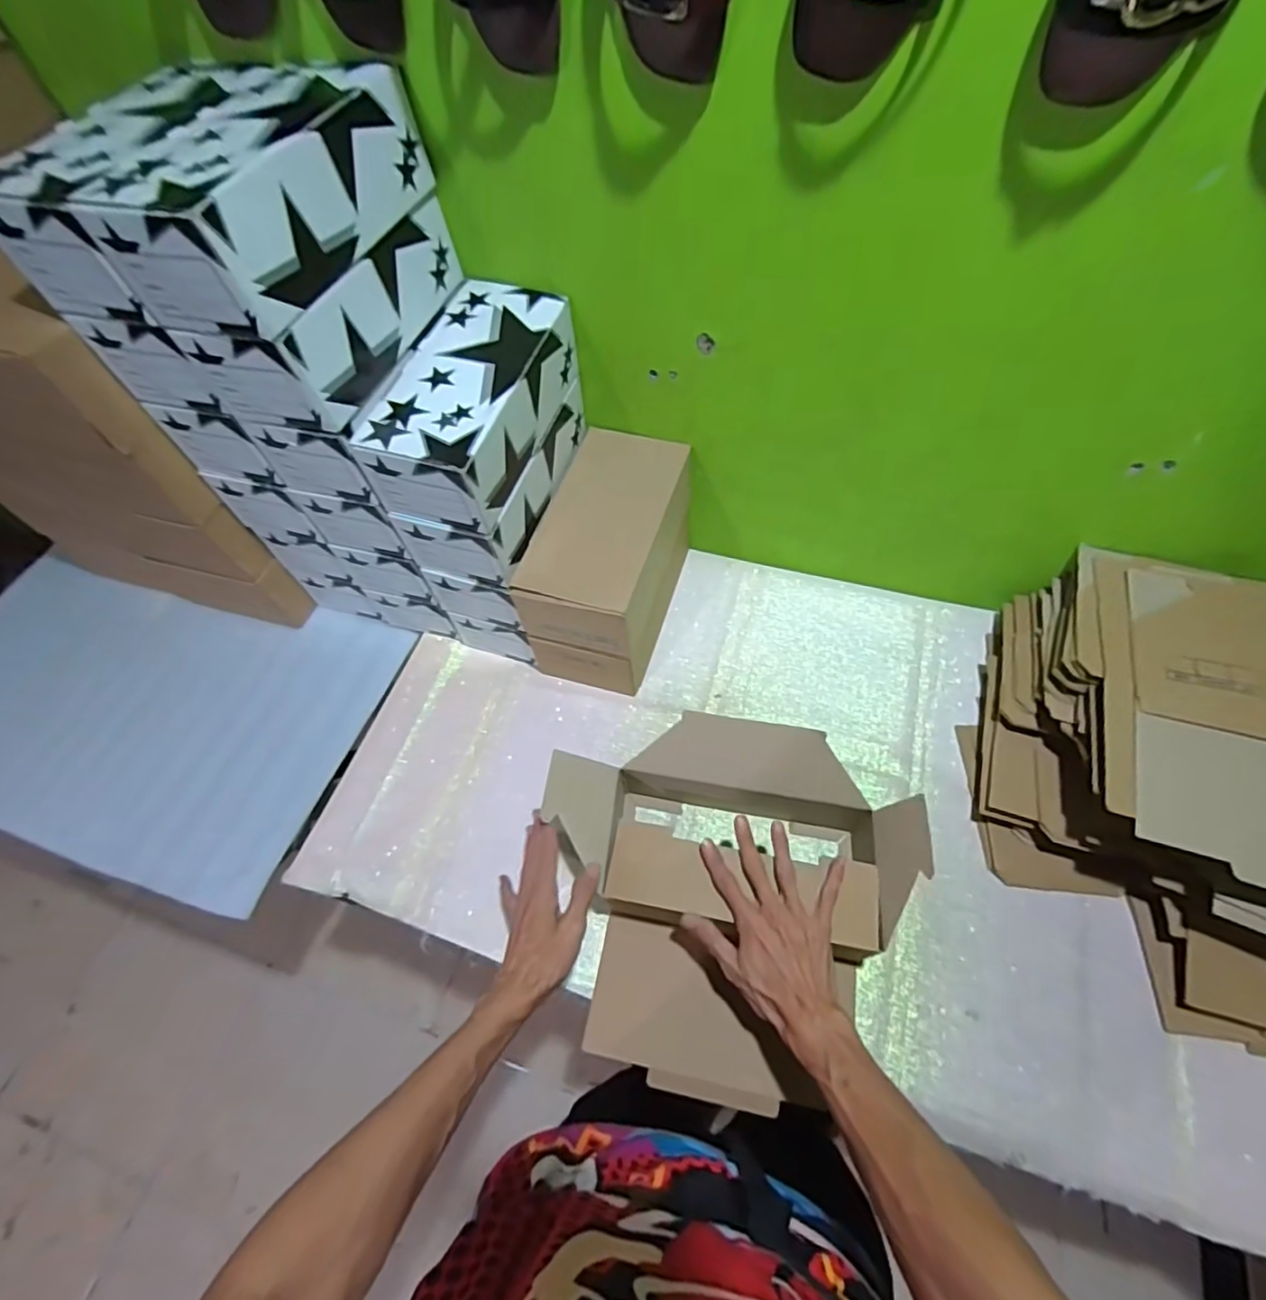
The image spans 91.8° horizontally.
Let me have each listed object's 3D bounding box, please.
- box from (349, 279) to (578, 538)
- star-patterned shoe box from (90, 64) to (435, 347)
[{"bbox_3d":[-0.165,-0.263,0.652,0.125,0.096,0.261,15,62,13],"label":"box"},{"bbox_3d":[-0.287,-0.380,0.513,0.094,0.095,0.255,17,62,13],"label":"star-patterned shoe box"}]

